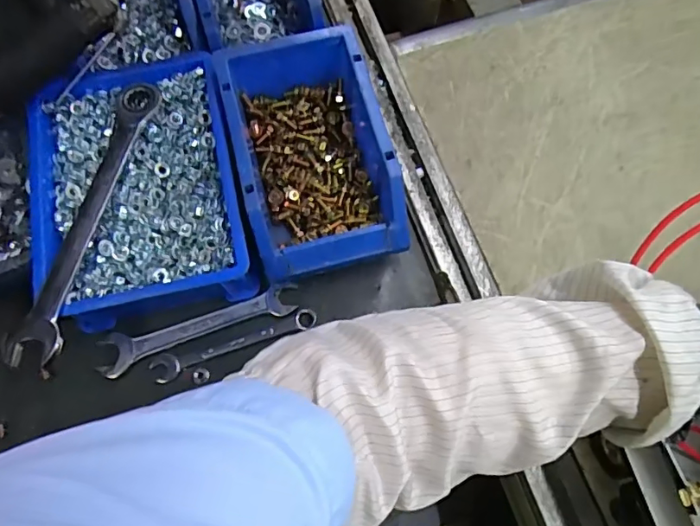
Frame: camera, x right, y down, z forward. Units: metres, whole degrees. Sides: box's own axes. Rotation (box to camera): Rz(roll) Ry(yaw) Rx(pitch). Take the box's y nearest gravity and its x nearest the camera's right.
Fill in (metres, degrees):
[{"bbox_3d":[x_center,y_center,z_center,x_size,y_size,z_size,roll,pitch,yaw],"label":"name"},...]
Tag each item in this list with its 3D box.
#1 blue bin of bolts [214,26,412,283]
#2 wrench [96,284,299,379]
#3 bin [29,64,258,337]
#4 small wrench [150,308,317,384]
[{"bbox_3d":[-0.031,-0.085,0.417,0.114,0.085,0.185,-13,72,-5],"label":"blue bin of bolts"},{"bbox_3d":[-0.117,0.049,0.403,0.153,0.009,0.029,-19,72,-7],"label":"wrench"},{"bbox_3d":[-0.160,-0.058,0.409,0.145,0.065,0.204,-11,71,-4],"label":"bin"},{"bbox_3d":[-0.089,0.062,0.402,0.129,0.010,0.020,-20,72,-7],"label":"small wrench"}]

